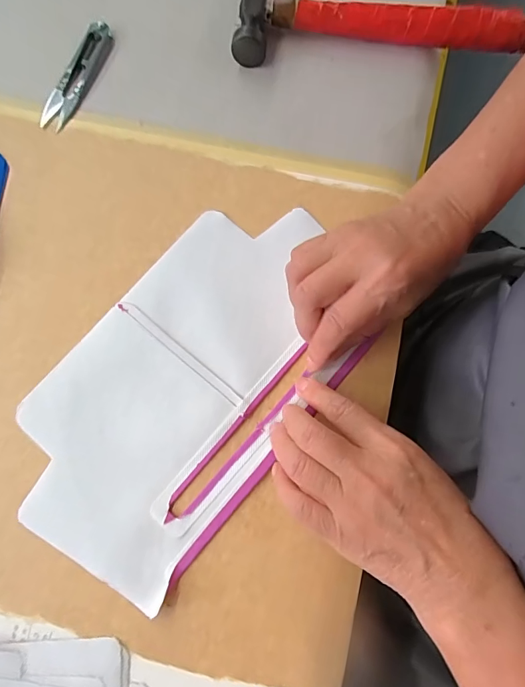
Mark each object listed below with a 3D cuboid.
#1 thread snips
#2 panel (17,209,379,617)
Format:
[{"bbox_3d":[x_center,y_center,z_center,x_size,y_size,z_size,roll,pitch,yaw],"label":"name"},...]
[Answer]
[{"bbox_3d":[-0.157,-0.228,0.350,0.024,0.011,0.101,24,80,5],"label":"thread snips"},{"bbox_3d":[-0.050,0.026,0.299,0.161,0.007,0.277,39,81,7],"label":"panel"}]

